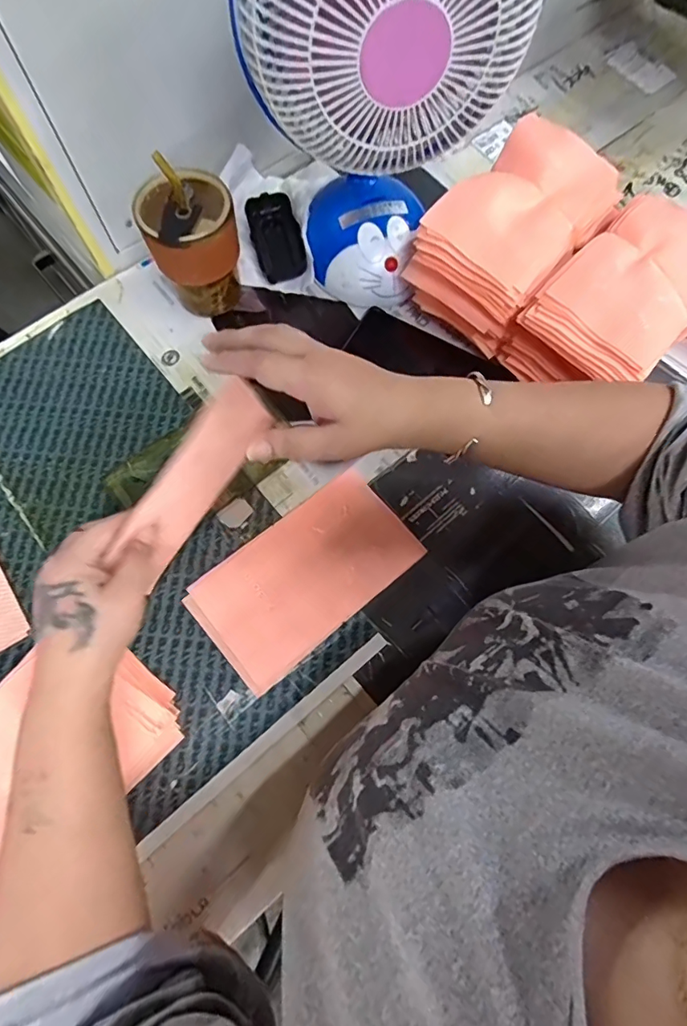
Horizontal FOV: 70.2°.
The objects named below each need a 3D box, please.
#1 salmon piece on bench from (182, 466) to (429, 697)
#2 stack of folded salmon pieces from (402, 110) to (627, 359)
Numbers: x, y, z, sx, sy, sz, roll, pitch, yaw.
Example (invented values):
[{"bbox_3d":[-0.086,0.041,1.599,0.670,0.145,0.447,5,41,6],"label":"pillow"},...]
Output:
[{"bbox_3d":[-0.033,0.054,0.442,0.194,0.004,0.110,-38,76,-13],"label":"salmon piece on bench"},{"bbox_3d":[0.172,-0.278,0.483,0.121,0.087,0.203,41,75,13],"label":"stack of folded salmon pieces"}]

